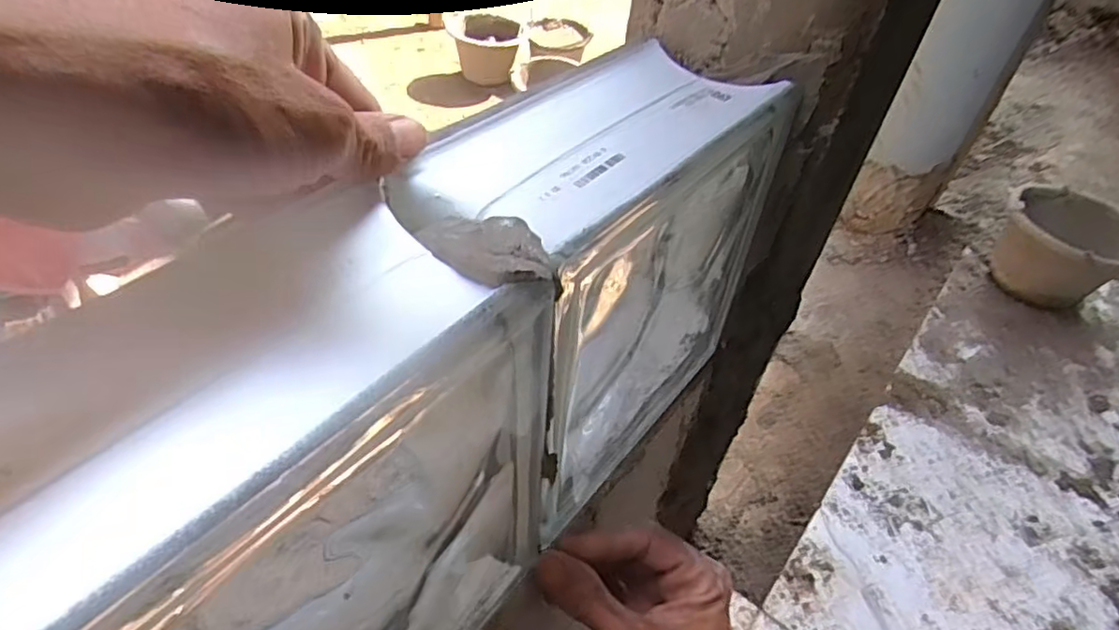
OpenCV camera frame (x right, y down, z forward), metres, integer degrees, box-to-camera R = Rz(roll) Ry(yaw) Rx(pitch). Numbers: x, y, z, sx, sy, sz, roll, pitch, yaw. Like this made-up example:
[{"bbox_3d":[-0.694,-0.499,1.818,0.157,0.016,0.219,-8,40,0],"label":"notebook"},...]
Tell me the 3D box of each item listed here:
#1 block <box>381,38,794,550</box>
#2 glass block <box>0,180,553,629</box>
[{"bbox_3d":[0.018,-0.016,0.327,0.097,0.181,0.185,31,48,23],"label":"block"},{"bbox_3d":[-0.095,0.082,0.215,0.091,0.174,0.188,33,48,24],"label":"glass block"}]

